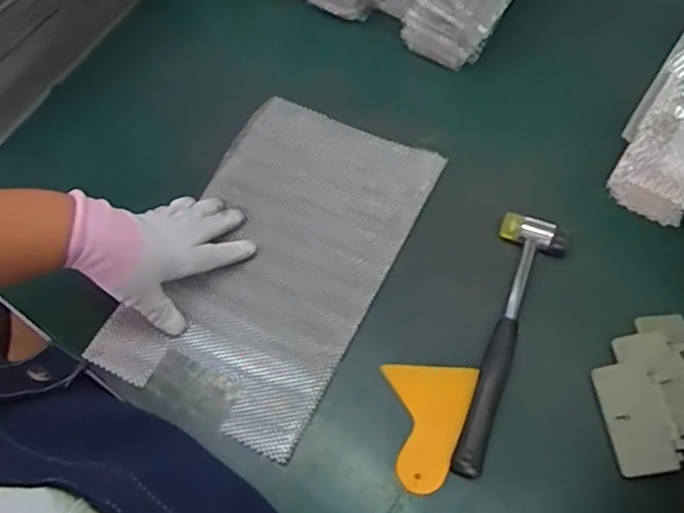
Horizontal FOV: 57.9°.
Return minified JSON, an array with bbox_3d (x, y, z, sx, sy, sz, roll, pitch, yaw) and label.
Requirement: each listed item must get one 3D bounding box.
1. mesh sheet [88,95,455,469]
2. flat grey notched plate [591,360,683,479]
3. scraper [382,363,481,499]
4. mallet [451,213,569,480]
[{"bbox_3d":[-0.058,-0.004,0.570,0.193,0.008,0.316,24,64,12],"label":"mesh sheet"},{"bbox_3d":[0.229,0.126,0.484,0.044,0.004,0.086,-15,59,13],"label":"flat grey notched plate"},{"bbox_3d":[0.070,0.134,0.488,0.071,0.008,0.097,3,59,2],"label":"scraper"},{"bbox_3d":[0.141,0.069,0.515,0.054,0.022,0.231,17,62,9],"label":"mallet"}]

